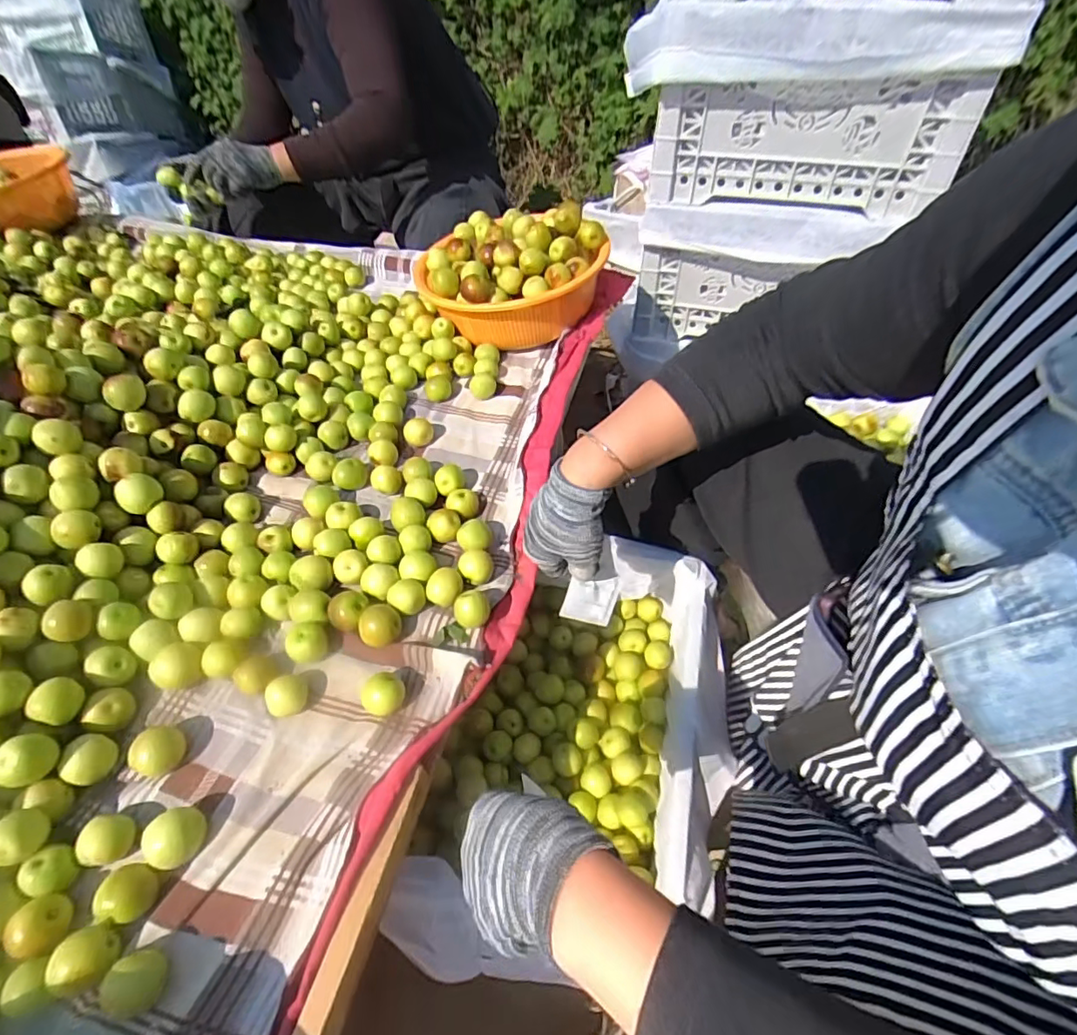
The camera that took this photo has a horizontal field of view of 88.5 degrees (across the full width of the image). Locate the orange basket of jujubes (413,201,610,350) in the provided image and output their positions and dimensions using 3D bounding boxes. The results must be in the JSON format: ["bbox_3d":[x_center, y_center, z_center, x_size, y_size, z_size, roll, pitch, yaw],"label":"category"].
[{"bbox_3d":[-0.039,-0.325,0.747,0.213,0.120,0.222,0,48,0],"label":"orange basket of jujubes"}]

